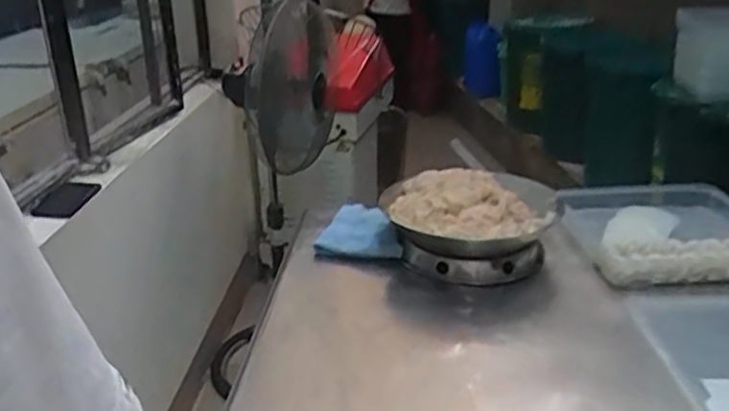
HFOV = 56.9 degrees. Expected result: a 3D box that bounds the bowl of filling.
[{"bbox_3d":[0.175,0.026,1.134,0.292,0.124,0.289,5,24,11],"label":"bowl of filling"}]

